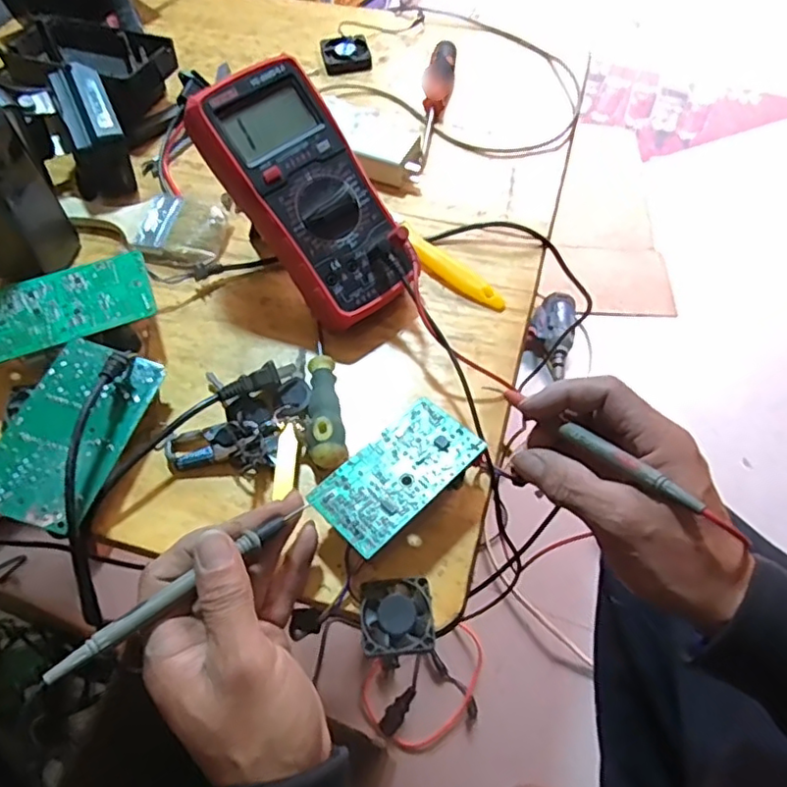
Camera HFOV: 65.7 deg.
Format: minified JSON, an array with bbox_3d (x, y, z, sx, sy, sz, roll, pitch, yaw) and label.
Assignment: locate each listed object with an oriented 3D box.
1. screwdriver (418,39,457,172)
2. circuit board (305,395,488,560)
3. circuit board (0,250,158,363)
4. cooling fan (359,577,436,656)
[{"bbox_3d":[0.041,-0.280,0.591,0.031,0.023,0.192,5,58,5],"label":"screwdriver"},{"bbox_3d":[0.003,0.046,0.362,0.098,0.008,0.055,-38,64,-21],"label":"circuit board"},{"bbox_3d":[-0.237,-0.055,0.450,0.121,0.035,0.067,-20,59,-11],"label":"circuit board"},{"bbox_3d":[0.002,0.127,0.345,0.040,0.010,0.039,-5,58,-2],"label":"cooling fan"}]

